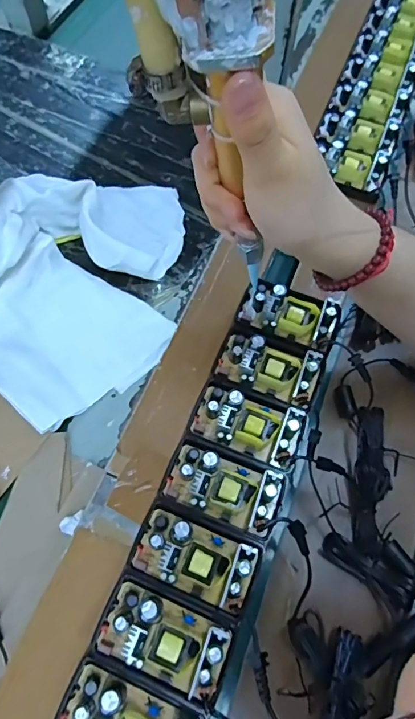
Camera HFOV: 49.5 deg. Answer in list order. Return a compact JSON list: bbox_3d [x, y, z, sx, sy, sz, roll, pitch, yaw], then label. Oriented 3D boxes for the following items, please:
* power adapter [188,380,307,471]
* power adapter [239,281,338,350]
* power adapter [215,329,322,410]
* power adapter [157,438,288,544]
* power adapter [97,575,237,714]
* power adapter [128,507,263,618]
[{"bbox_3d":[0.029,0.044,0.330,0.076,0.023,0.049,21,66,7],"label":"power adapter"},{"bbox_3d":[0.066,-0.038,0.366,0.075,0.019,0.041,20,66,7],"label":"power adapter"},{"bbox_3d":[0.048,0.002,0.348,0.077,0.022,0.049,21,66,8],"label":"power adapter"},{"bbox_3d":[0.012,0.087,0.310,0.080,0.023,0.047,19,66,7],"label":"power adapter"},{"bbox_3d":[-0.027,0.168,0.271,0.076,0.021,0.047,22,66,8],"label":"power adapter"},{"bbox_3d":[-0.008,0.129,0.293,0.078,0.027,0.044,21,66,7],"label":"power adapter"}]

